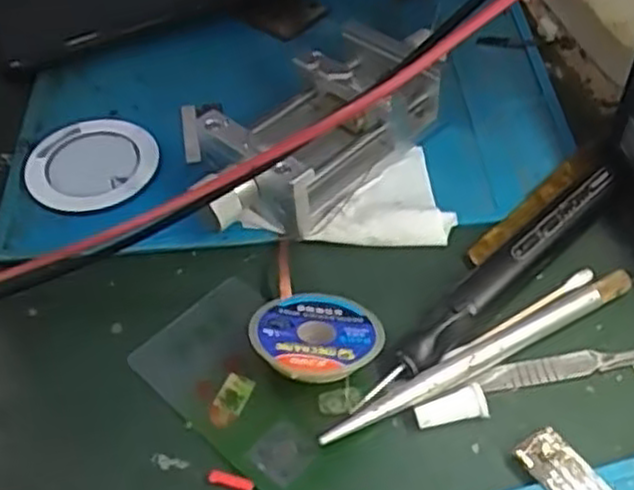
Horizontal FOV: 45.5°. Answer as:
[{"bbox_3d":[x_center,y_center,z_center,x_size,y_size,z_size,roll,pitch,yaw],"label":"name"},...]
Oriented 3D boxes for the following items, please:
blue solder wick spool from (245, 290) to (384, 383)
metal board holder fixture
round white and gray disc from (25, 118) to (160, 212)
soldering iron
[{"bbox_3d":[0.000,0.032,0.262,0.044,0.009,0.038,2,32,-5],"label":"blue solder wick spool"},{"bbox_3d":[0.002,-0.051,0.320,0.128,0.037,0.066,-36,55,-24],"label":"metal board holder fixture"},{"bbox_3d":[-0.100,-0.035,0.336,0.056,0.010,0.056,-2,48,3],"label":"round white and gray disc"},{"bbox_3d":[0.064,0.012,0.272,0.135,0.019,0.013,-36,55,-25],"label":"soldering iron"}]

